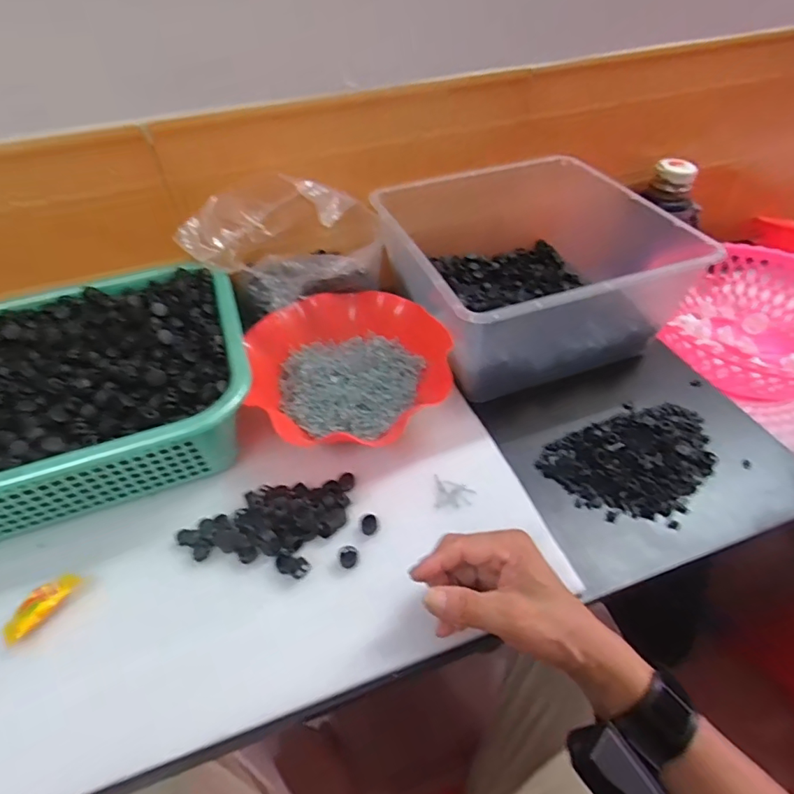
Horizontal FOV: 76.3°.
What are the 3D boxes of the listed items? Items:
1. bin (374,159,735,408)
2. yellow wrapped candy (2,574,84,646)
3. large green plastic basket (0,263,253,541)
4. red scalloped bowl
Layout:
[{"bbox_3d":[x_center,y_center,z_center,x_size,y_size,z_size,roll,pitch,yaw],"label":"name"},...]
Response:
[{"bbox_3d":[0.170,-0.170,0.638,0.350,0.142,0.322,-18,47,-14],"label":"bin"},{"bbox_3d":[-0.286,0.167,0.406,0.023,0.010,0.059,16,48,17],"label":"yellow wrapped candy"},{"bbox_3d":[-0.349,-0.004,0.512,0.387,0.084,0.290,-17,47,-14],"label":"large green plastic basket"},{"bbox_3d":[-0.053,-0.036,0.554,0.203,0.054,0.198,-1,46,1],"label":"red scalloped bowl"}]

